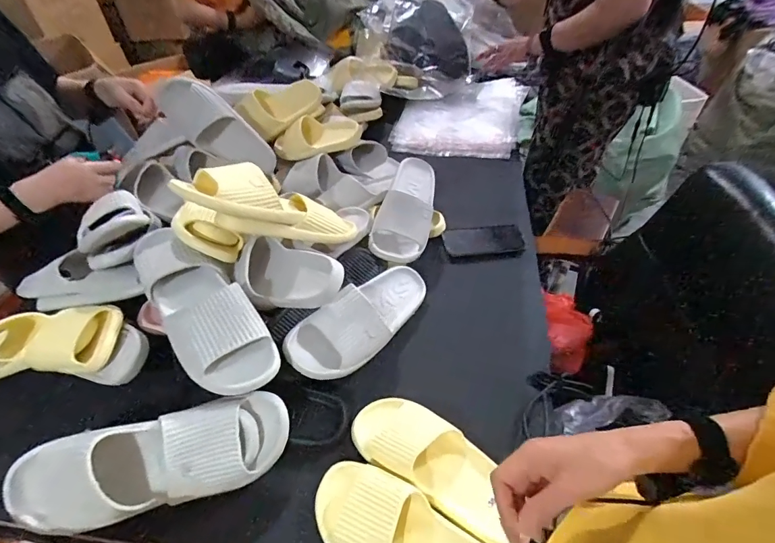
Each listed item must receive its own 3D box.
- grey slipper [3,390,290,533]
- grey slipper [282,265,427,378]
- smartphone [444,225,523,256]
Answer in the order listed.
[{"bbox_3d":[-0.290,0.239,0.509,0.326,0.080,0.120,-13,83,-18],"label":"grey slipper"},{"bbox_3d":[-0.034,0.071,0.669,0.110,0.075,0.283,47,54,5],"label":"grey slipper"},{"bbox_3d":[0.200,-0.068,0.847,0.162,0.017,0.071,-5,46,-1],"label":"smartphone"}]

